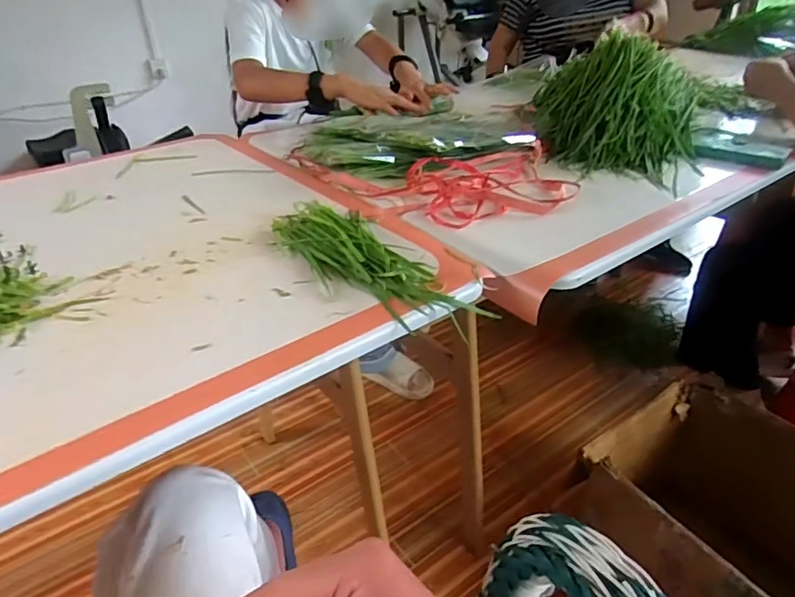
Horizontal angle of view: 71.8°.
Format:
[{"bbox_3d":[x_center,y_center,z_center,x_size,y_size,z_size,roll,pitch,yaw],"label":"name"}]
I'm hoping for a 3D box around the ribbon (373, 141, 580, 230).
[{"bbox_3d":[0.128,-0.173,0.822,0.294,0.033,0.212,-14,35,-18],"label":"ribbon"}]

